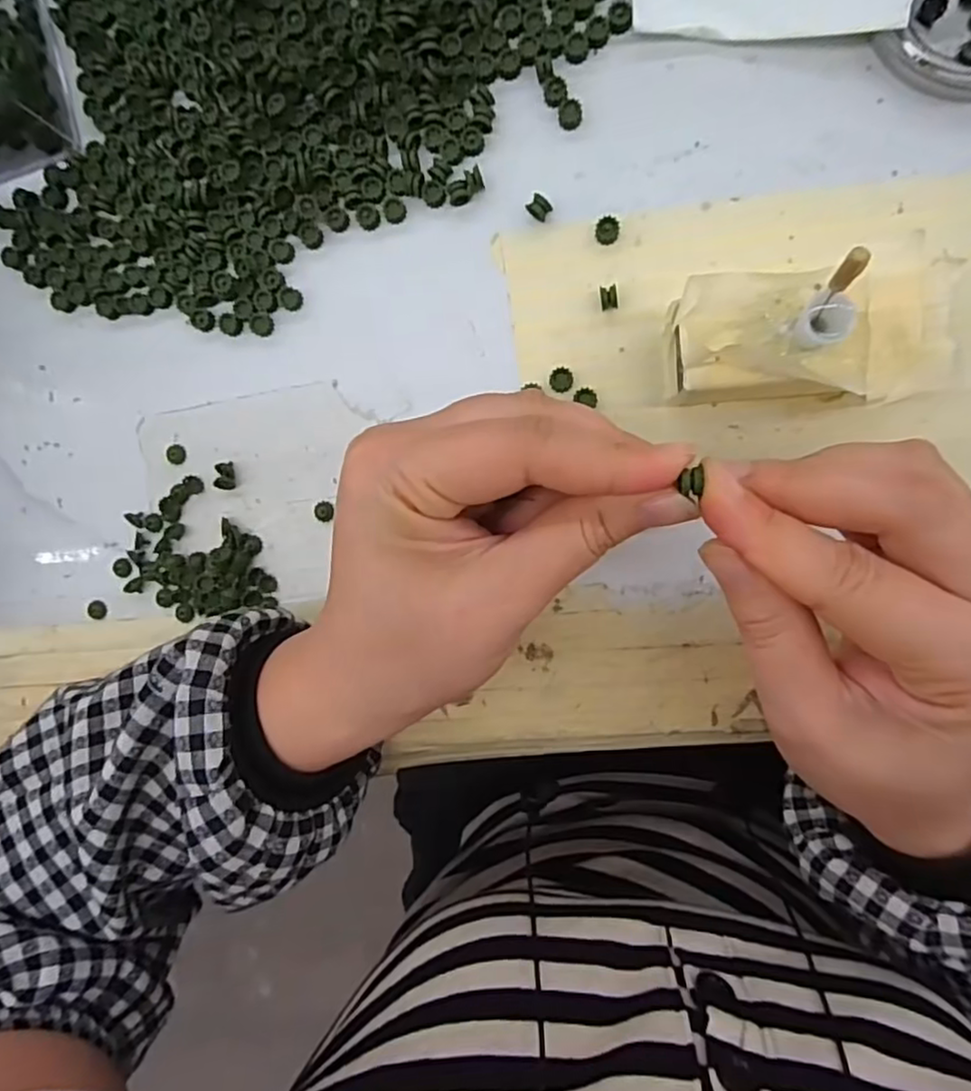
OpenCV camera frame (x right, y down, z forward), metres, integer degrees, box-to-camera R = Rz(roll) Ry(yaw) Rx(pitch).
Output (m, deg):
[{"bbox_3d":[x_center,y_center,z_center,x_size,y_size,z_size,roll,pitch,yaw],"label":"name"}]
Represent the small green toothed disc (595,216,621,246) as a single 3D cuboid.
[{"bbox_3d":[0.045,-0.115,0.239,0.009,0.005,0.008,6,96,8],"label":"small green toothed disc"}]

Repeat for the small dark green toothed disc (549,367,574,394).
[{"bbox_3d":[0.029,-0.062,0.245,0.009,0.006,0.009,1,95,8],"label":"small dark green toothed disc"}]

